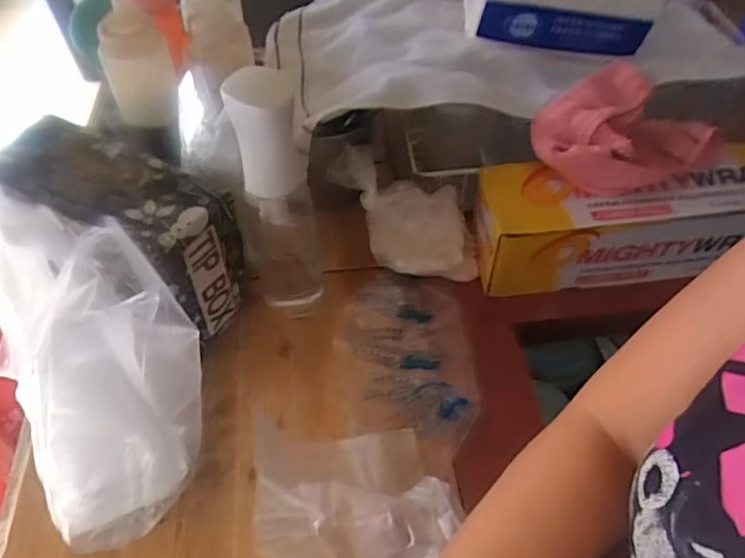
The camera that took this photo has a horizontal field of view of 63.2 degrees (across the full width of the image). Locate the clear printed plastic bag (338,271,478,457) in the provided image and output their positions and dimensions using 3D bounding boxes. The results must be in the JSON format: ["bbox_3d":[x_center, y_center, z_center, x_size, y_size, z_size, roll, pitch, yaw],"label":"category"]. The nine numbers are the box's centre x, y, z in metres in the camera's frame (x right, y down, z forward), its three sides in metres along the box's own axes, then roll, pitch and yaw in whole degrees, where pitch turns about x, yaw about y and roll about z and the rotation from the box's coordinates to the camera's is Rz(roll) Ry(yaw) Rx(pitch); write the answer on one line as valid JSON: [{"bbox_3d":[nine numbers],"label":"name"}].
[{"bbox_3d":[0.034,0.080,0.641,0.136,0.009,0.212,-4,50,-3],"label":"clear printed plastic bag"}]

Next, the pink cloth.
[{"bbox_3d":[0.273,-0.161,0.657,0.179,0.065,0.131,-25,54,-20],"label":"pink cloth"}]

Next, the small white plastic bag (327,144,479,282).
[{"bbox_3d":[0.038,-0.068,0.686,0.203,0.094,0.079,39,54,-10],"label":"small white plastic bag"}]

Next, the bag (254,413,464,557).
[{"bbox_3d":[-0.015,0.194,0.504,0.156,0.075,0.180,-7,50,-6],"label":"bag"}]

